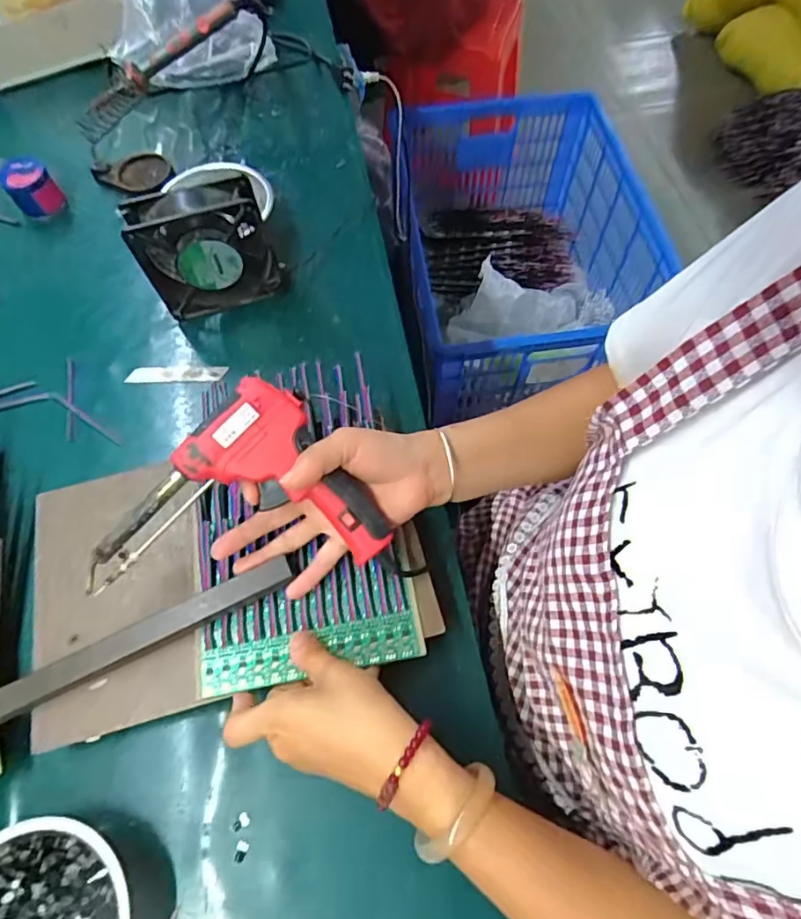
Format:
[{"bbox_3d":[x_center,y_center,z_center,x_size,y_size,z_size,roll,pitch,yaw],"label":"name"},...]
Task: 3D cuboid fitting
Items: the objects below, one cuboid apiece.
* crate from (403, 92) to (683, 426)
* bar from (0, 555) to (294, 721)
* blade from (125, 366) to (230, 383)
[{"bbox_3d":[0.258,-0.437,1.202,0.463,0.299,0.699,-6,64,-2],"label":"crate"},{"bbox_3d":[-0.190,0.129,0.399,0.232,0.023,0.022,-23,66,-10],"label":"bar"},{"bbox_3d":[-0.227,-0.086,0.557,0.099,0.004,0.019,-1,69,1],"label":"blade"}]

